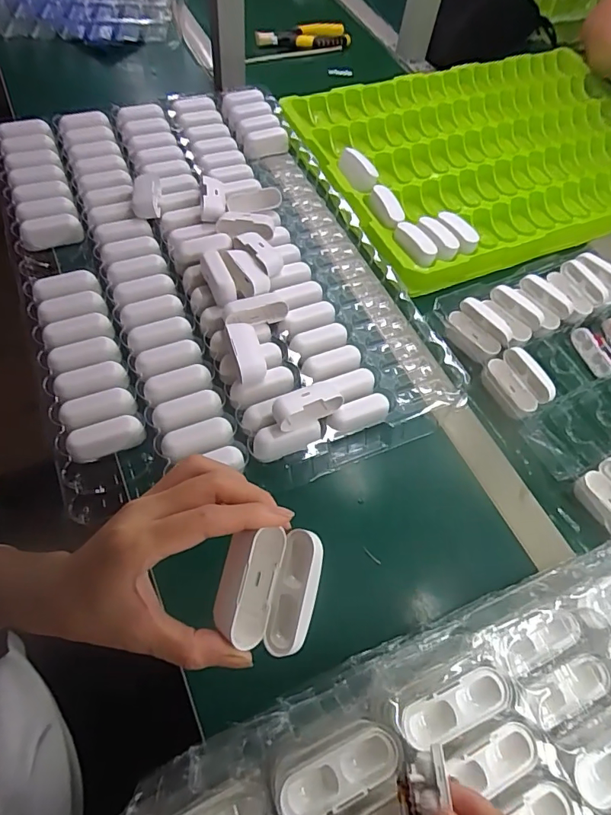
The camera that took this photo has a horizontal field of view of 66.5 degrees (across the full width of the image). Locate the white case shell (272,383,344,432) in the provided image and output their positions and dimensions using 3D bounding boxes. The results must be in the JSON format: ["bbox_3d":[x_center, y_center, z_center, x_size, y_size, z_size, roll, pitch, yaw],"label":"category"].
[{"bbox_3d":[0.001,-0.003,0.421,0.064,0.026,0.026,-25,65,-19],"label":"white case shell"}]

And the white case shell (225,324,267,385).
[{"bbox_3d":[-0.055,-0.055,0.444,0.027,0.022,0.061,-14,62,-14],"label":"white case shell"}]

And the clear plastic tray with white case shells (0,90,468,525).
[{"bbox_3d":[-0.116,-0.174,0.535,0.384,0.061,0.573,-19,63,-16],"label":"clear plastic tray with white case shells"}]

